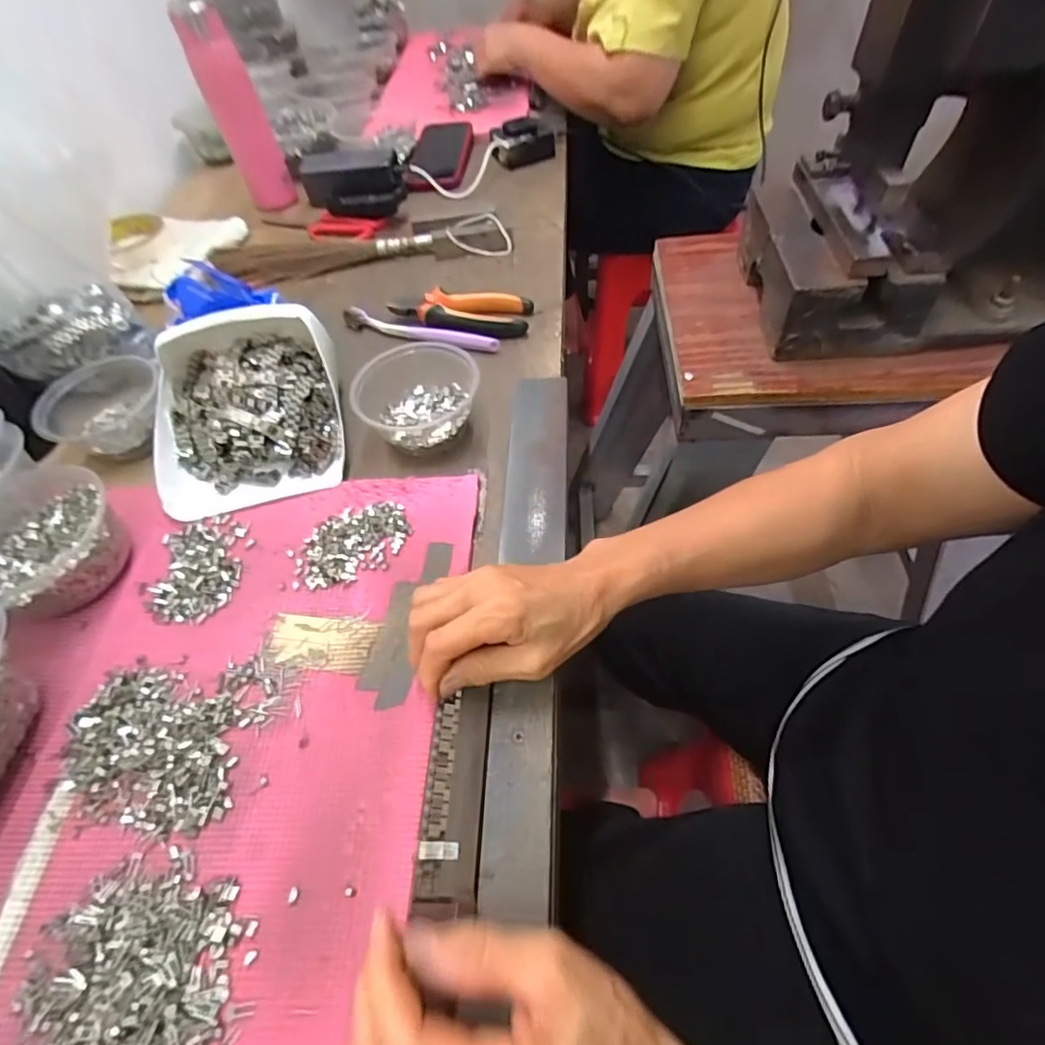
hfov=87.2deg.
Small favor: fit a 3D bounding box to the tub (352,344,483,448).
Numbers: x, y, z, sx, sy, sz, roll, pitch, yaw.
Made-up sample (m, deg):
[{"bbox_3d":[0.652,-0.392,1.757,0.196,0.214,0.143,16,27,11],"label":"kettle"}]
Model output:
[{"bbox_3d":[-0.093,-0.108,0.479,0.112,0.044,0.095,-8,55,-2],"label":"tub"}]

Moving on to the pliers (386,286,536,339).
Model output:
[{"bbox_3d":[-0.067,-0.218,0.577,0.149,0.020,0.058,7,56,9],"label":"pliers"}]

